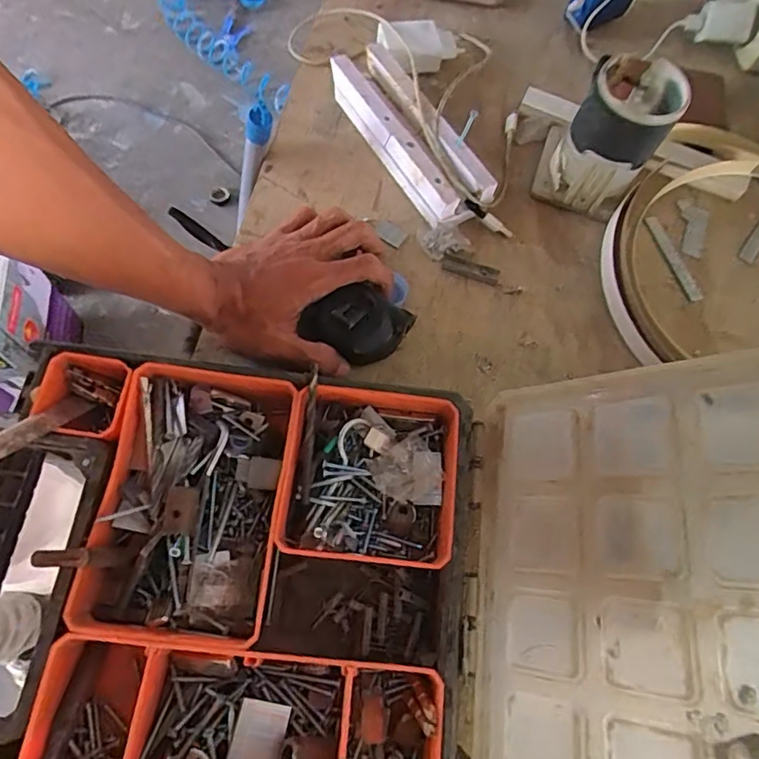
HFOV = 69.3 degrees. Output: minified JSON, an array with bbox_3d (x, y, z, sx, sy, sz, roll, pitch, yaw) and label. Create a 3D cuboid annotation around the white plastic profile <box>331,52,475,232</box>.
[{"bbox_3d":[0.015,-0.215,0.495,0.031,0.040,0.187,-28,72,-13],"label":"white plastic profile"}]

